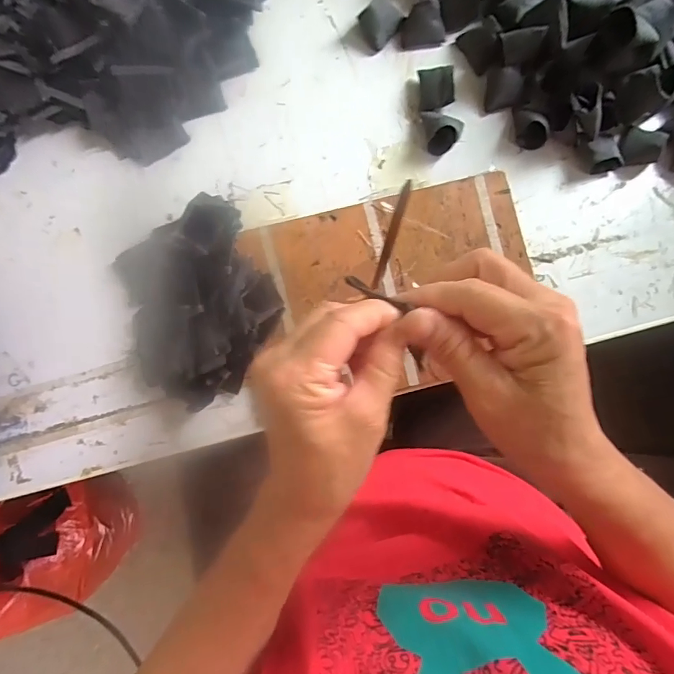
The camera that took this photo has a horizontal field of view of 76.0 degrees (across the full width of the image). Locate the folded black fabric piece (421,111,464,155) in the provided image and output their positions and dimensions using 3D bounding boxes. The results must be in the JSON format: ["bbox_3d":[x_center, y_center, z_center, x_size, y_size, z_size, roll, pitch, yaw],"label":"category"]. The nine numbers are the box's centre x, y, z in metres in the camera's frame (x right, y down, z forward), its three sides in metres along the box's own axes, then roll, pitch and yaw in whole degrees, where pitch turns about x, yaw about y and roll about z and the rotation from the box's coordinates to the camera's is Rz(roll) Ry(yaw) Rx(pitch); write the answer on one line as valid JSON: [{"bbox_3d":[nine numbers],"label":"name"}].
[{"bbox_3d":[0.101,-0.195,0.401,0.037,0.024,0.043,-5,86,0],"label":"folded black fabric piece"}]

